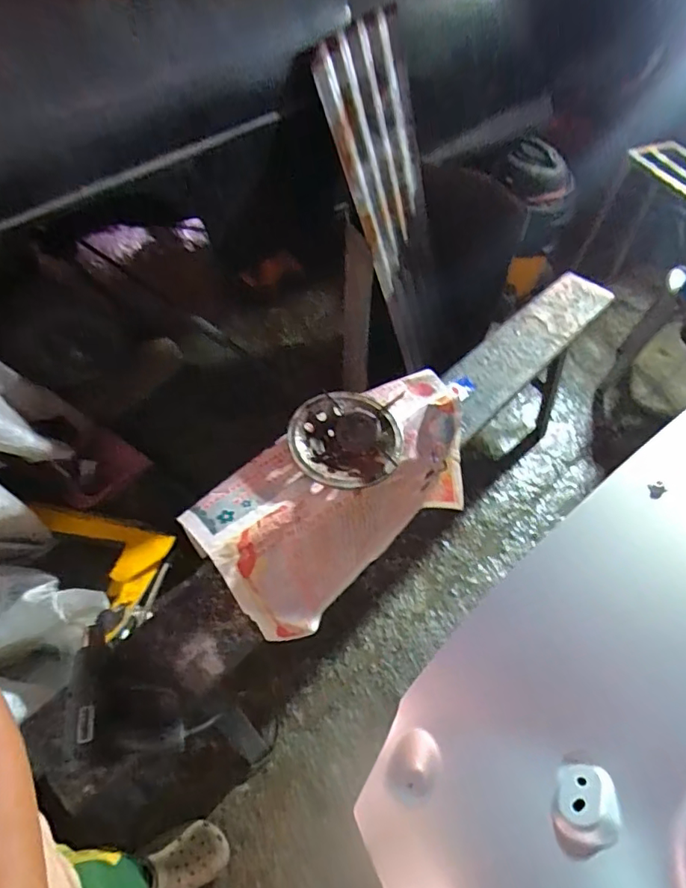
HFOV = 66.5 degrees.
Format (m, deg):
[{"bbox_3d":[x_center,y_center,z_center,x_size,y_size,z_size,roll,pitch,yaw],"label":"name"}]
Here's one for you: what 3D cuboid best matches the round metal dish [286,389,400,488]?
[{"bbox_3d":[0.003,-0.010,0.959,0.196,0.037,0.204,2,54,-3],"label":"round metal dish"}]

